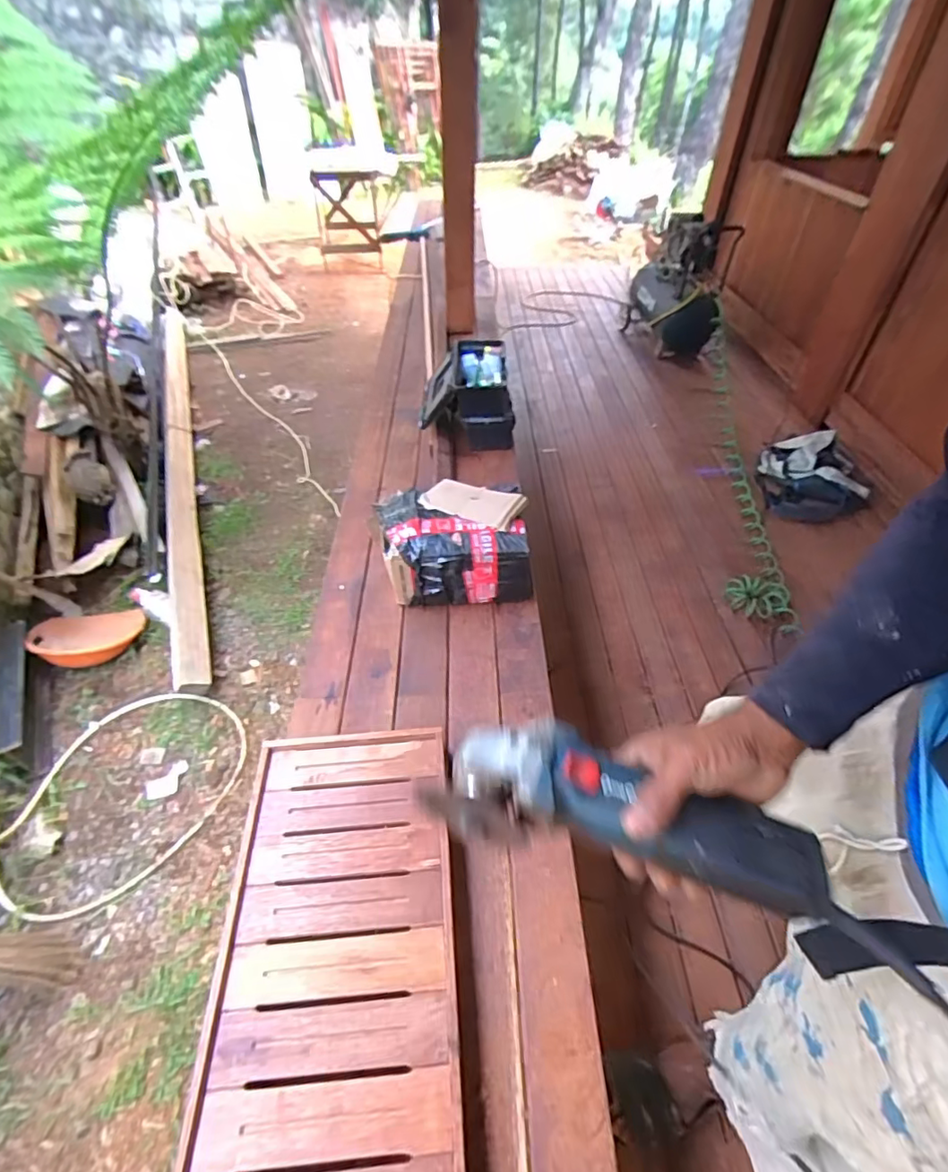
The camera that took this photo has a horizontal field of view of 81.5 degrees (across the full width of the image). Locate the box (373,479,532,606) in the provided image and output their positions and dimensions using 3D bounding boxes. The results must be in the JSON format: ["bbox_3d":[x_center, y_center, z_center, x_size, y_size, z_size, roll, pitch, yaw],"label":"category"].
[{"bbox_3d":[-0.042,-0.095,1.146,0.293,0.145,0.230,-4,44,-5],"label":"box"}]

